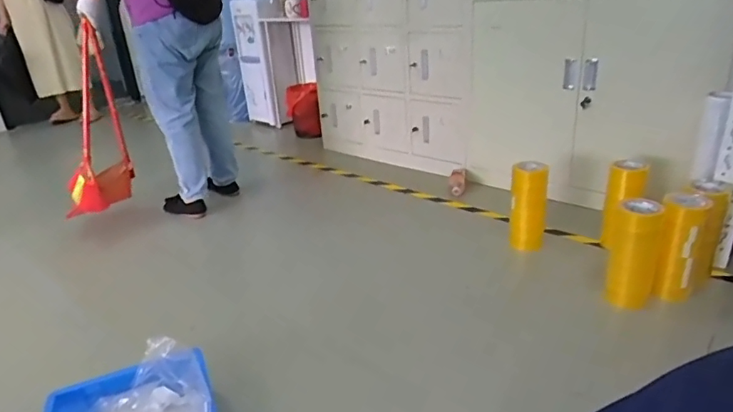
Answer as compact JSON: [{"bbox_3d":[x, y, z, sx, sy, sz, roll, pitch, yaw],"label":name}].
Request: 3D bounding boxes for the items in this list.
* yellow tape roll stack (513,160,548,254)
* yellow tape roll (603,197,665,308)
[{"bbox_3d":[0.501,0.012,1.541,0.106,0.264,0.099,3,25,15],"label":"yellow tape roll stack"},{"bbox_3d":[0.662,0.124,1.245,0.110,0.271,0.085,8,27,24],"label":"yellow tape roll"}]

